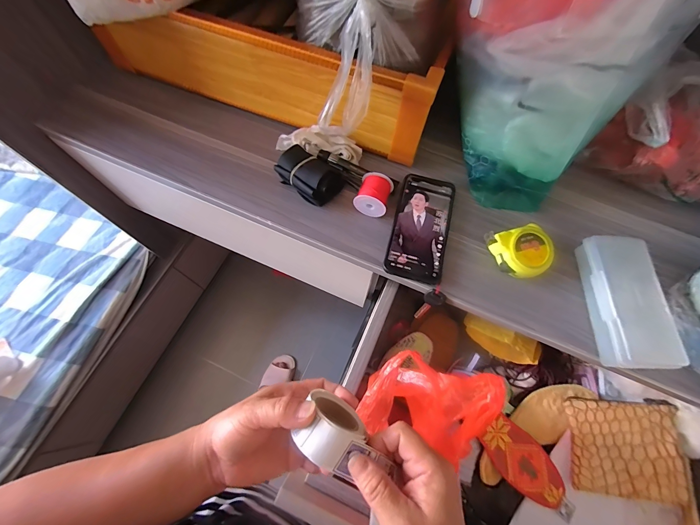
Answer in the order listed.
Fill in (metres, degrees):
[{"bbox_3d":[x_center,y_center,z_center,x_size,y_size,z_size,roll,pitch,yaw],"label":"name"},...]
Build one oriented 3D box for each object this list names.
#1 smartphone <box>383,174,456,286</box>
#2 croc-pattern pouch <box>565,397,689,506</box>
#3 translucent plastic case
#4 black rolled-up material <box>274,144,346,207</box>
[{"bbox_3d":[0.105,-0.055,0.453,0.080,0.006,0.170,15,68,4],"label":"smartphone"},{"bbox_3d":[0.402,0.269,0.452,0.144,0.012,0.127,2,74,11],"label":"croc-pattern pouch"},{"bbox_3d":[0.350,0.048,0.398,0.076,0.041,0.166,2,68,-1],"label":"translucent plastic case"},{"bbox_3d":[-0.059,-0.132,0.457,0.094,0.045,0.068,37,71,12],"label":"black rolled-up material"}]

